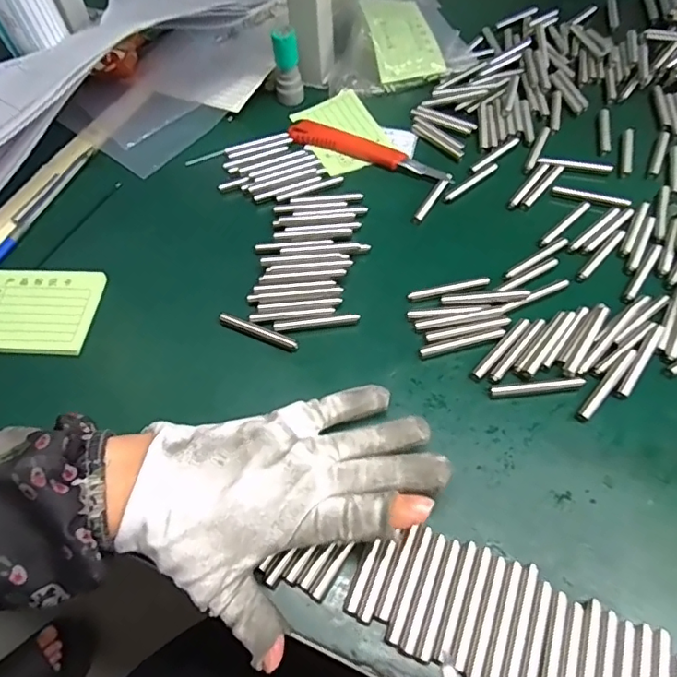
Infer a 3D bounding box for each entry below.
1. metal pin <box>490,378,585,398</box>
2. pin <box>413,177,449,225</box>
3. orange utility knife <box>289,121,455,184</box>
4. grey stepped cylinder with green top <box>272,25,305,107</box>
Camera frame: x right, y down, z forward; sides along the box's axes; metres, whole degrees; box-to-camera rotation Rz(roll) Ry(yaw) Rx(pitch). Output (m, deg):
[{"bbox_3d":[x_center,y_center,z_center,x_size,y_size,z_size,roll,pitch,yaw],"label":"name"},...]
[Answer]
[{"bbox_3d":[0.123,0.029,0.326,0.057,0.005,0.007,-5,57,-2],"label":"metal pin"},{"bbox_3d":[0.075,-0.112,0.418,0.008,0.004,0.061,27,62,18],"label":"pin"},{"bbox_3d":[0.026,-0.160,0.448,0.146,0.008,0.023,22,61,15],"label":"orange utility knife"},{"bbox_3d":[-0.046,-0.247,0.472,0.024,0.065,0.018,-10,58,-5],"label":"grey stepped cylinder with green top"}]

